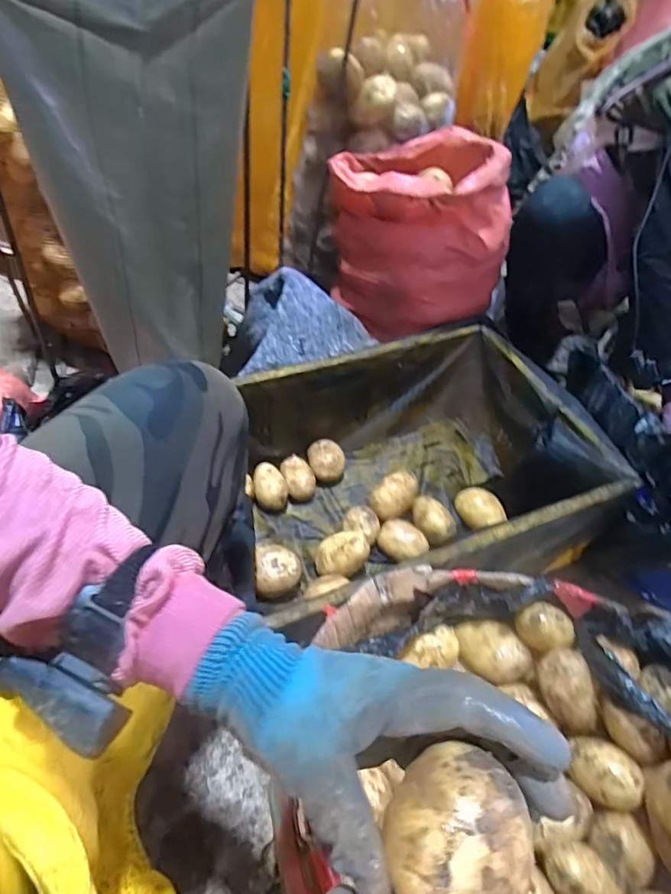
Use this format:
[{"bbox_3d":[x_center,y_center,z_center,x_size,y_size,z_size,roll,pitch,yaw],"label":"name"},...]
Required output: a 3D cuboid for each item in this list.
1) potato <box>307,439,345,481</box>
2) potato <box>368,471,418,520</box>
[{"bbox_3d":[-0.017,0.032,0.968,0.065,0.058,0.070,1,47,-6],"label":"potato"},{"bbox_3d":[0.106,0.081,0.900,0.092,0.049,0.052,-27,55,-28],"label":"potato"}]

